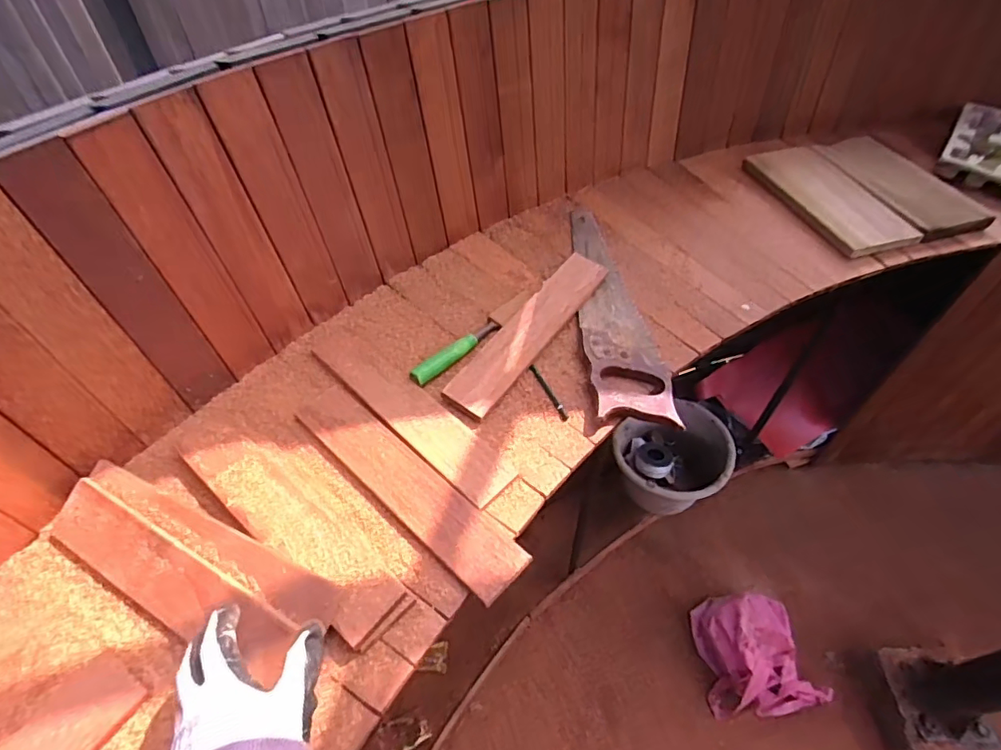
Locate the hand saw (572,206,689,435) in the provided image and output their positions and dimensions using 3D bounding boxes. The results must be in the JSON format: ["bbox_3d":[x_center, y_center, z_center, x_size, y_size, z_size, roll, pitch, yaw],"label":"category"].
[{"bbox_3d":[0.162,-0.118,0.799,0.102,0.026,0.459,-3,51,-2],"label":"hand saw"}]

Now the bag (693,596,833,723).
[{"bbox_3d":[0.589,0.628,1.208,0.235,0.160,0.233,-4,51,-3],"label":"bag"}]

